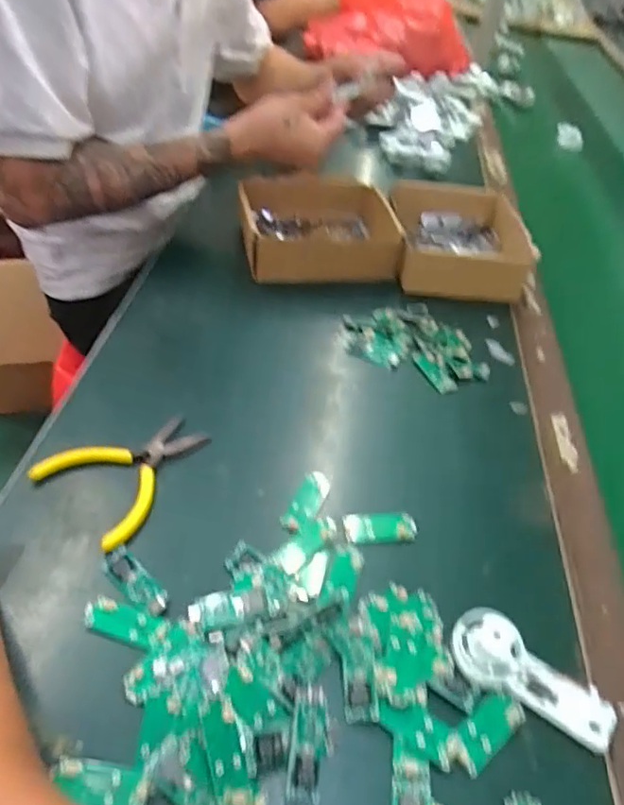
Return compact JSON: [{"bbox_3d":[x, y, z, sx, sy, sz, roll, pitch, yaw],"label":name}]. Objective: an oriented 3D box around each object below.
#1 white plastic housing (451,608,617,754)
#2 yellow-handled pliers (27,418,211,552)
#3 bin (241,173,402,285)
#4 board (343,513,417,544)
[{"bbox_3d":[0.129,0.157,0.344,0.095,0.027,0.035,26,47,20],"label":"white plastic housing"},{"bbox_3d":[-0.131,0.047,0.439,0.087,0.017,0.114,33,50,26],"label":"yellow-handled pliers"},{"bbox_3d":[0.006,-0.207,0.691,0.169,0.069,0.162,2,44,-4],"label":"bin"},{"bbox_3d":[0.049,0.088,0.426,0.051,0.006,0.023,-2,44,-9],"label":"board"}]

